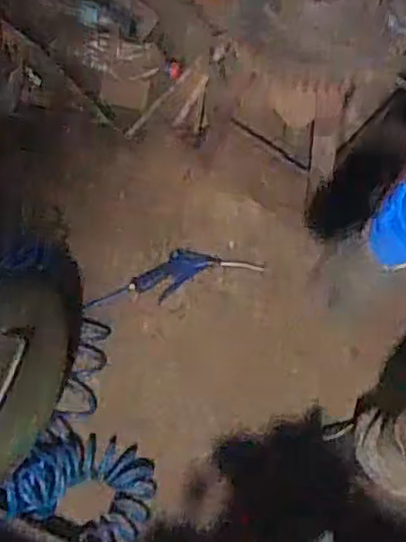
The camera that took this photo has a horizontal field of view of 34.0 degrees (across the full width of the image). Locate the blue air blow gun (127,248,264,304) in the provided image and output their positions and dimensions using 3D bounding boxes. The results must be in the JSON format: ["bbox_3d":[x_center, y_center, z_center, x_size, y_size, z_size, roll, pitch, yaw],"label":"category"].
[{"bbox_3d":[-0.018,-0.005,1.374,0.271,0.021,0.092,-14,71,-6],"label":"blue air blow gun"}]

